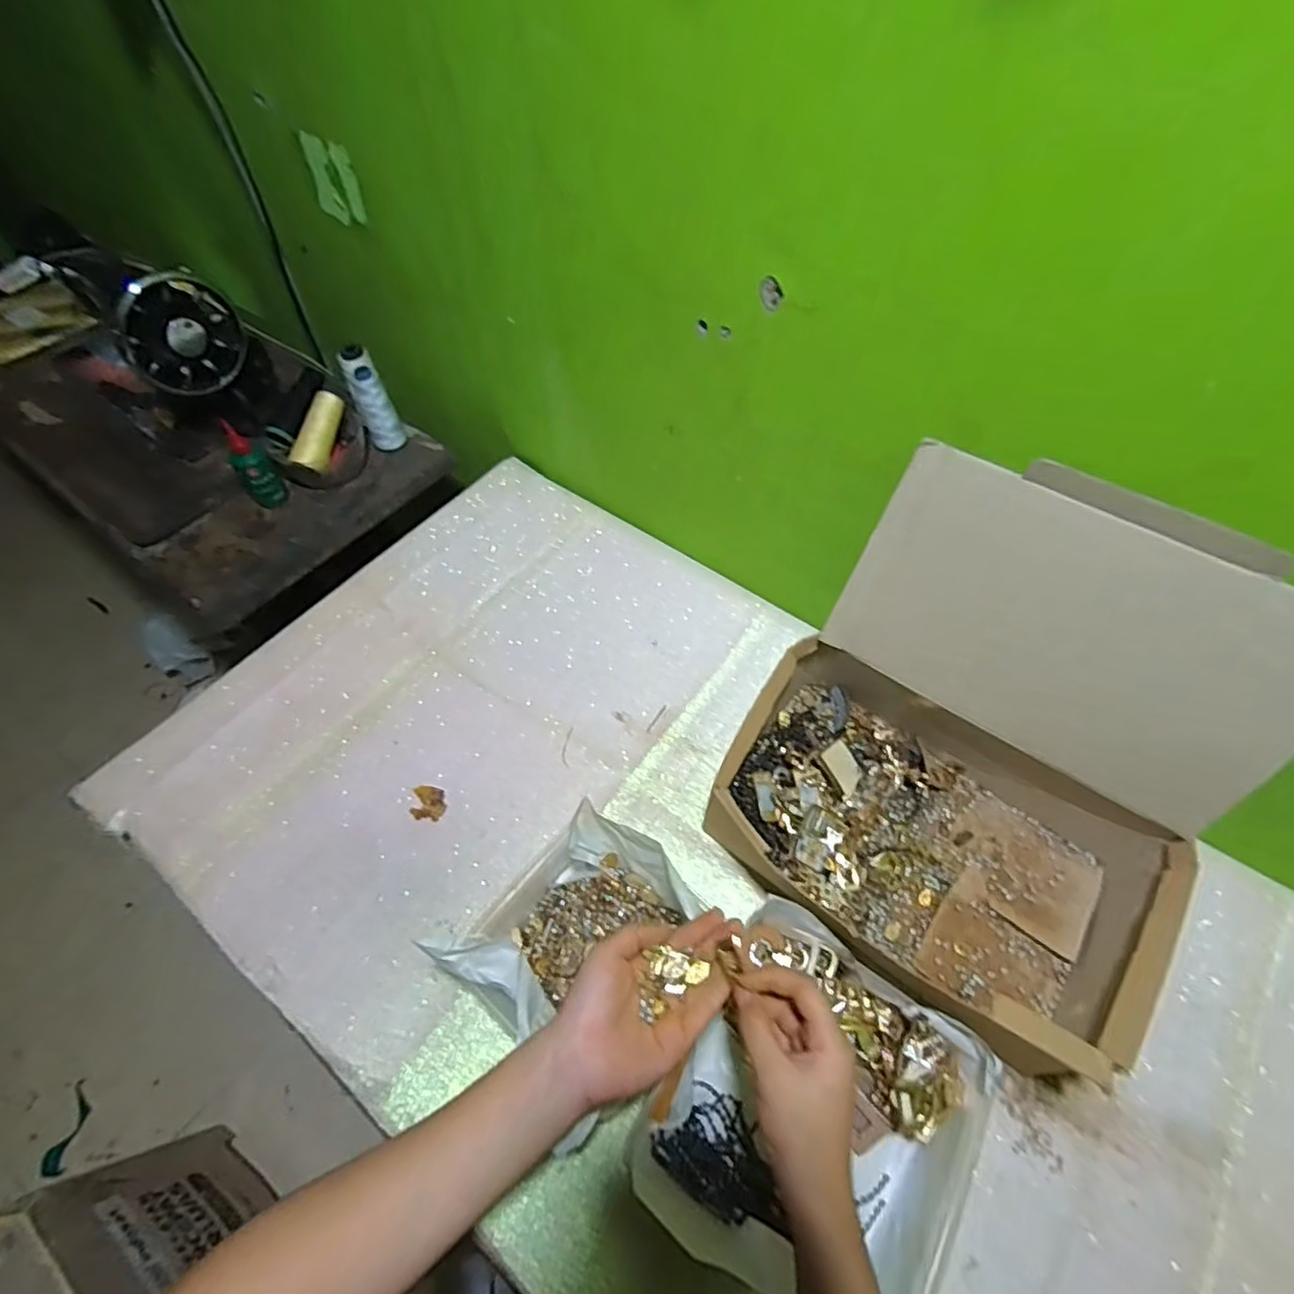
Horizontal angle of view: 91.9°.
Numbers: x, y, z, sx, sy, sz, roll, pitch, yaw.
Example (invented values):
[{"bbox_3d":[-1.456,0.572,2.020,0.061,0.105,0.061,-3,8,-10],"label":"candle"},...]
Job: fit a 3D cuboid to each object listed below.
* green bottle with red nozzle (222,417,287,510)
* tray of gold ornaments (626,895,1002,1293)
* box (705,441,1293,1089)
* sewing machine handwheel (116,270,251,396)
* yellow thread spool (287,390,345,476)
[{"bbox_3d":[-0.507,-0.231,0.805,0.044,0.123,0.031,-36,63,-19],"label":"green bottle with red nozzle"},{"bbox_3d":[0.121,0.332,0.444,0.198,0.075,0.207,29,63,19],"label":"tray of gold ornaments"},{"bbox_3d":[0.255,0.089,0.487,0.333,0.273,0.301,33,64,20],"label":"box"},{"bbox_3d":[-0.569,-0.382,0.768,0.132,0.129,0.038,-34,64,-20],"label":"sewing machine handwheel"},{"bbox_3d":[-0.443,-0.289,0.842,0.038,0.039,0.114,13,81,10],"label":"yellow thread spool"}]

